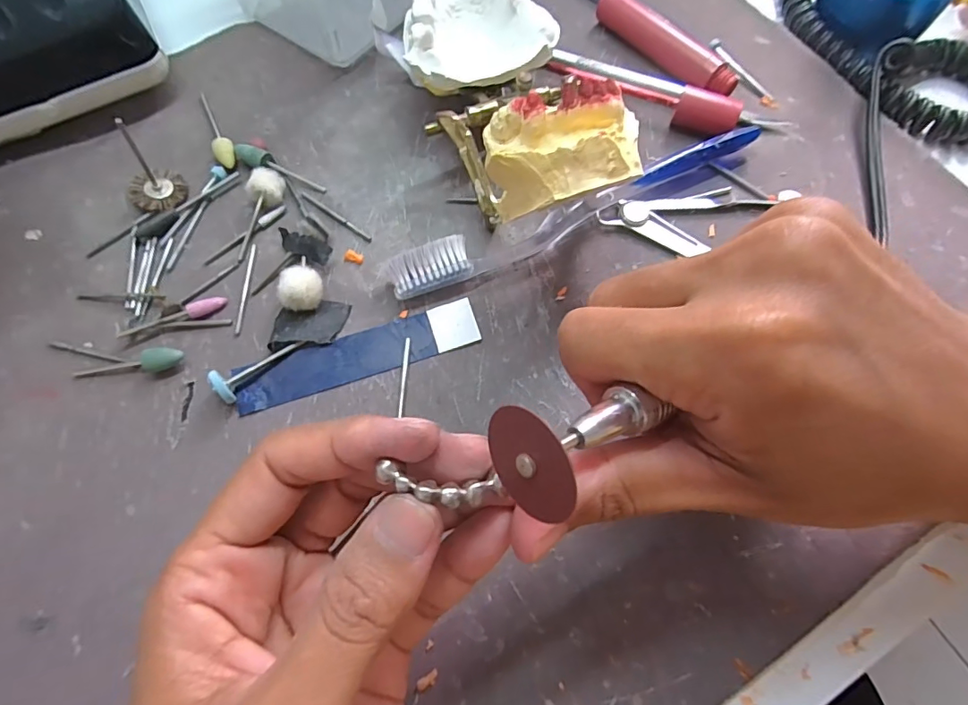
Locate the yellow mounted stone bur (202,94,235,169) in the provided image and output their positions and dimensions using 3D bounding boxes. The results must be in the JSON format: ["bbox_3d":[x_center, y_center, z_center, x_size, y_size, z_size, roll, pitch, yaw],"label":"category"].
[{"bbox_3d":[-0.134,-0.111,0.249,0.009,0.006,0.047,-26,71,-9],"label":"yellow mounted stone bur"}]

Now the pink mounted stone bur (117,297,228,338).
[{"bbox_3d":[-0.134,-0.015,0.216,0.043,0.007,0.007,-21,71,-7],"label":"pink mounted stone bur"}]

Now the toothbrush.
[{"bbox_3d":[0.046,-0.064,0.230,0.184,0.015,0.017,-22,71,-8],"label":"toothbrush"}]

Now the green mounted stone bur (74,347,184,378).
[{"bbox_3d":[-0.148,0.006,0.209,0.045,0.009,0.008,-12,69,9],"label":"green mounted stone bur"}]

